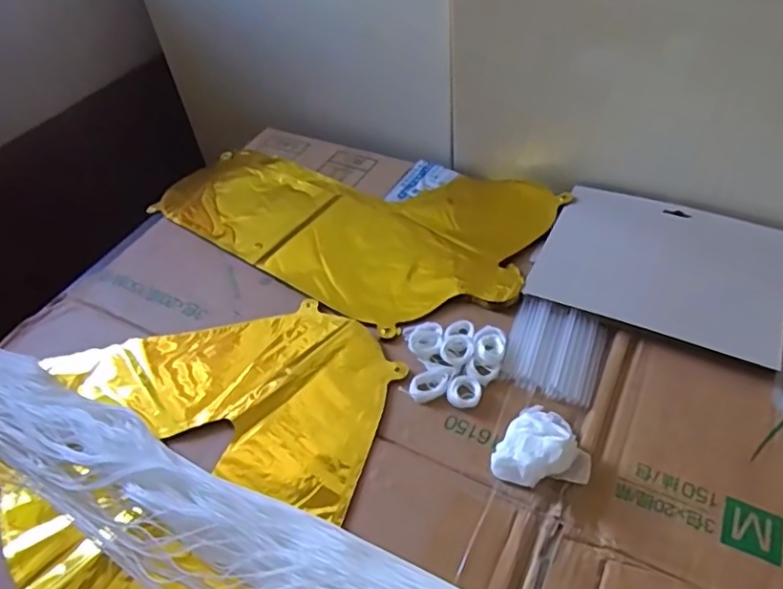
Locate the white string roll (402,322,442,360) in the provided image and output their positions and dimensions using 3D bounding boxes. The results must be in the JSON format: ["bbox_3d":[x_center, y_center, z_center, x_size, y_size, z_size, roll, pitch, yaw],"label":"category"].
[{"bbox_3d":[0.028,0.036,0.475,0.030,0.005,0.036,-18,49,-10],"label":"white string roll"}]

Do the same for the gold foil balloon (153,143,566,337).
[{"bbox_3d":[-0.050,-0.080,0.601,0.388,0.014,0.218,21,53,23],"label":"gold foil balloon"}]

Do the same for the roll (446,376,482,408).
[{"bbox_3d":[0.054,0.073,0.443,0.025,0.007,0.025,-3,48,4],"label":"roll"}]

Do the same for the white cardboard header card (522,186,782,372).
[{"bbox_3d":[0.226,-0.028,0.495,0.185,0.010,0.148,18,52,21],"label":"white cardboard header card"}]

